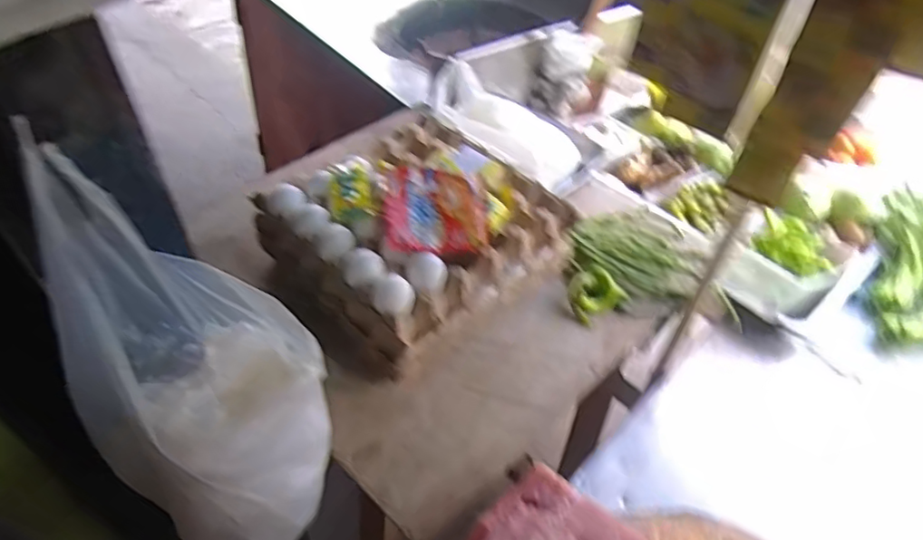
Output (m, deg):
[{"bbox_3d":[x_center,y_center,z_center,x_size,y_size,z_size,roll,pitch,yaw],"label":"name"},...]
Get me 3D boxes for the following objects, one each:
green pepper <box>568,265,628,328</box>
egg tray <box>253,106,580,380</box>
[{"bbox_3d":[0.169,0.032,0.777,0.073,0.028,0.056,-29,56,-26],"label":"green pepper"},{"bbox_3d":[-0.052,-0.055,0.759,0.299,0.140,0.273,-33,58,-28],"label":"egg tray"}]

